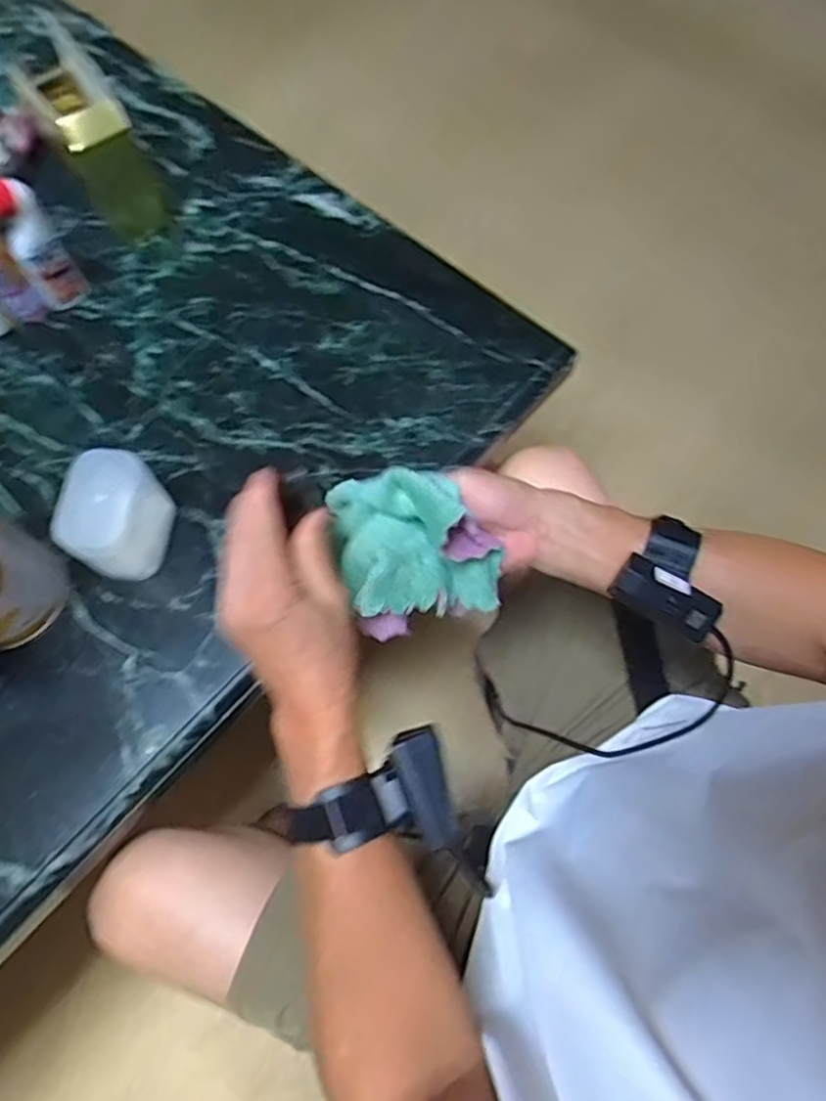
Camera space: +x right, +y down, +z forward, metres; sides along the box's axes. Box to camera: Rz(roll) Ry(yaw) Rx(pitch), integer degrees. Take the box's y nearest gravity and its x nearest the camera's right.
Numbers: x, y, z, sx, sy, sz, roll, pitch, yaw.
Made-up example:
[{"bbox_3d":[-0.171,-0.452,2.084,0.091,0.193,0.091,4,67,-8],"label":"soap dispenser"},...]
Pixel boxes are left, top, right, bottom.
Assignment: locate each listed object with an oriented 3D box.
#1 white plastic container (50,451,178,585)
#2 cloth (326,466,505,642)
[{"bbox_3d":[-0.241,-0.029,0.549,0.056,0.081,0.092,11,69,5],"label":"white plastic container"},{"bbox_3d":[0.001,-0.011,0.468,0.104,0.071,0.116,-17,70,-6],"label":"cloth"}]

